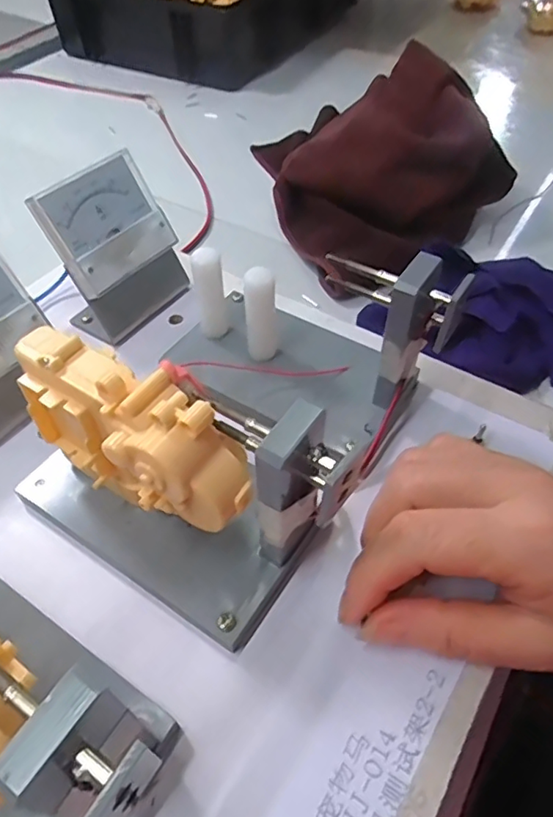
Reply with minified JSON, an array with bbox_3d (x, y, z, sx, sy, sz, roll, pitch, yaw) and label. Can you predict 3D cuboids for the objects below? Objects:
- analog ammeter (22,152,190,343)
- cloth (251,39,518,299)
[{"bbox_3d":[-0.086,-0.087,0.308,0.047,0.072,0.068,29,57,22],"label":"analog ammeter"},{"bbox_3d":[0.078,-0.242,0.503,0.183,0.110,0.260,-19,53,-14],"label":"cloth"}]

